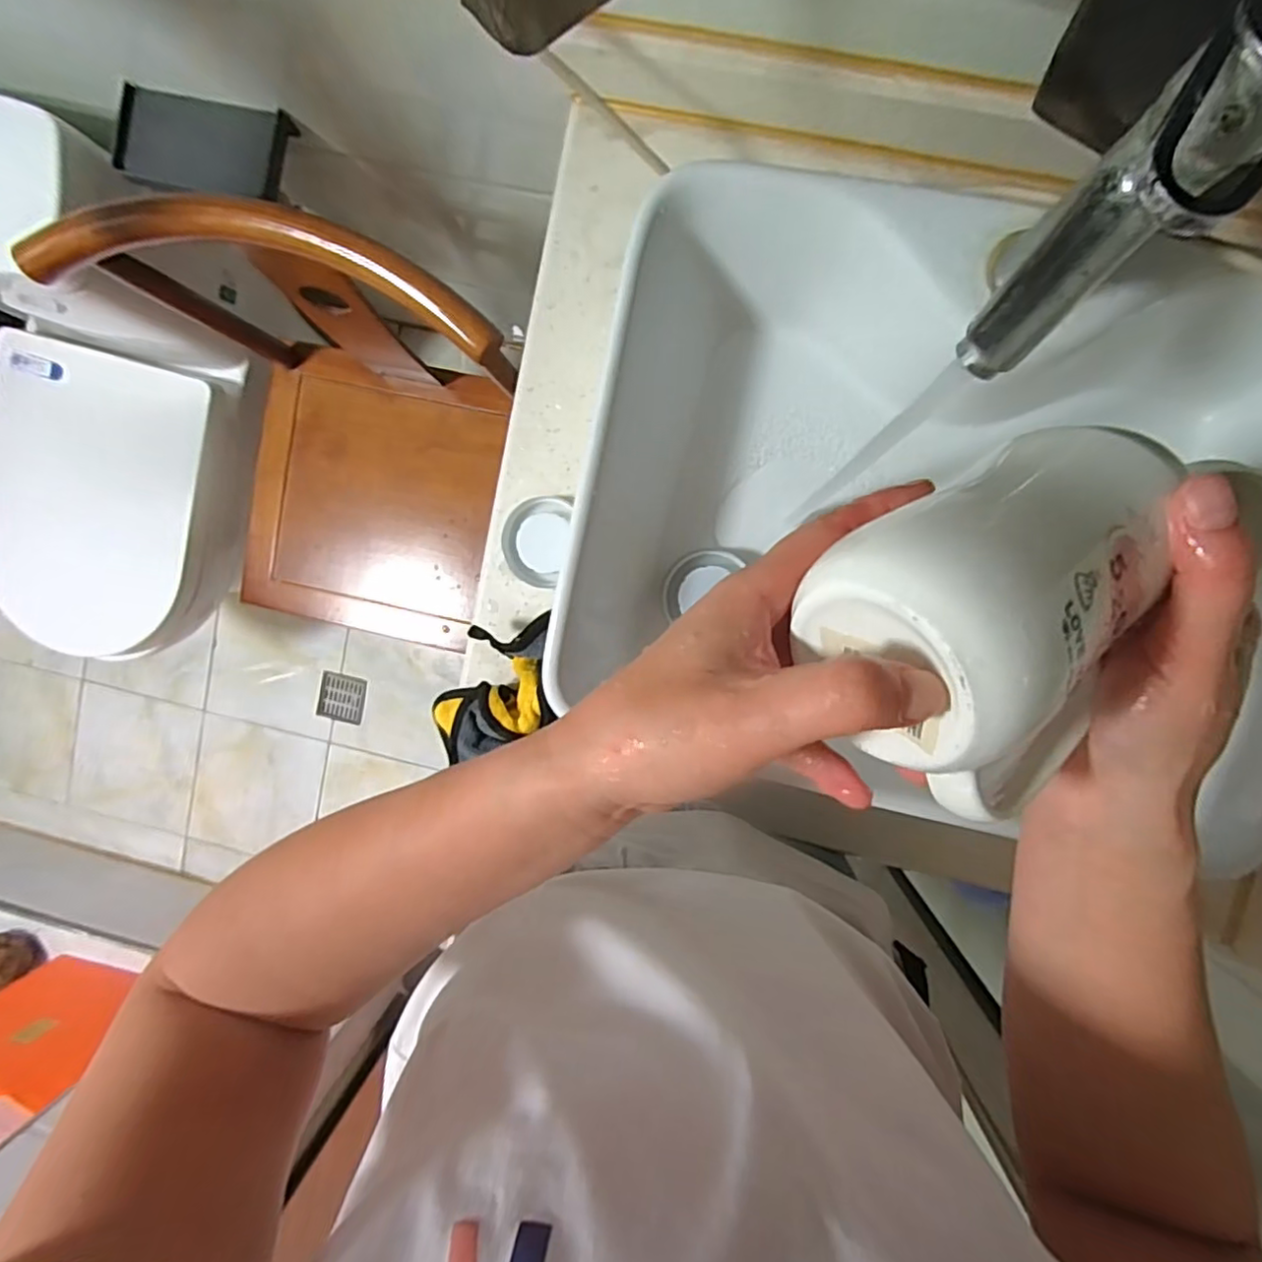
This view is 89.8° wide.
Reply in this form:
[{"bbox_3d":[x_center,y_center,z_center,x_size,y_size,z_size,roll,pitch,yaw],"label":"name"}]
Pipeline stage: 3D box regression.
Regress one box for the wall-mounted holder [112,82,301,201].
[{"bbox_3d":[-0.444,-0.504,0.655,0.176,0.024,0.091,12,97,4],"label":"wall-mounted holder"}]

